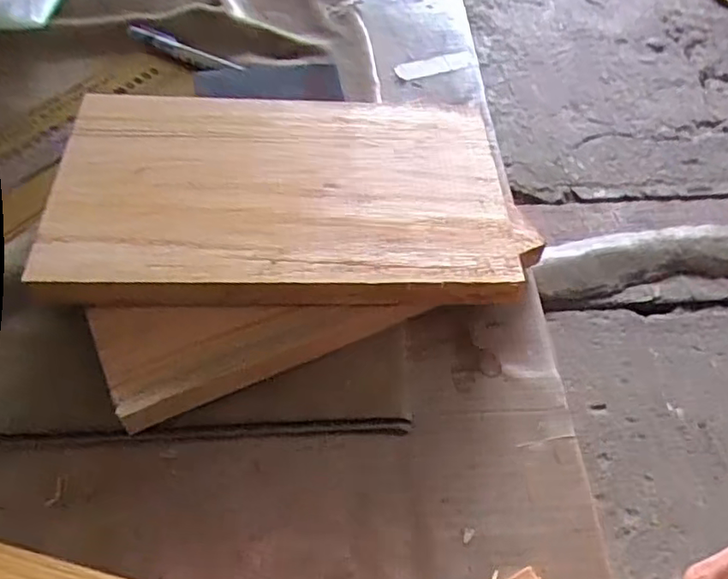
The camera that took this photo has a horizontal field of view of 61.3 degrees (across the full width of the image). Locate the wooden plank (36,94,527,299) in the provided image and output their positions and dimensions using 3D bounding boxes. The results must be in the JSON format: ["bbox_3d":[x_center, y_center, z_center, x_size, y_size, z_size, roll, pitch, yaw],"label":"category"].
[{"bbox_3d":[-0.045,-0.060,0.353,0.247,0.017,0.150,-2,55,-5],"label":"wooden plank"}]

